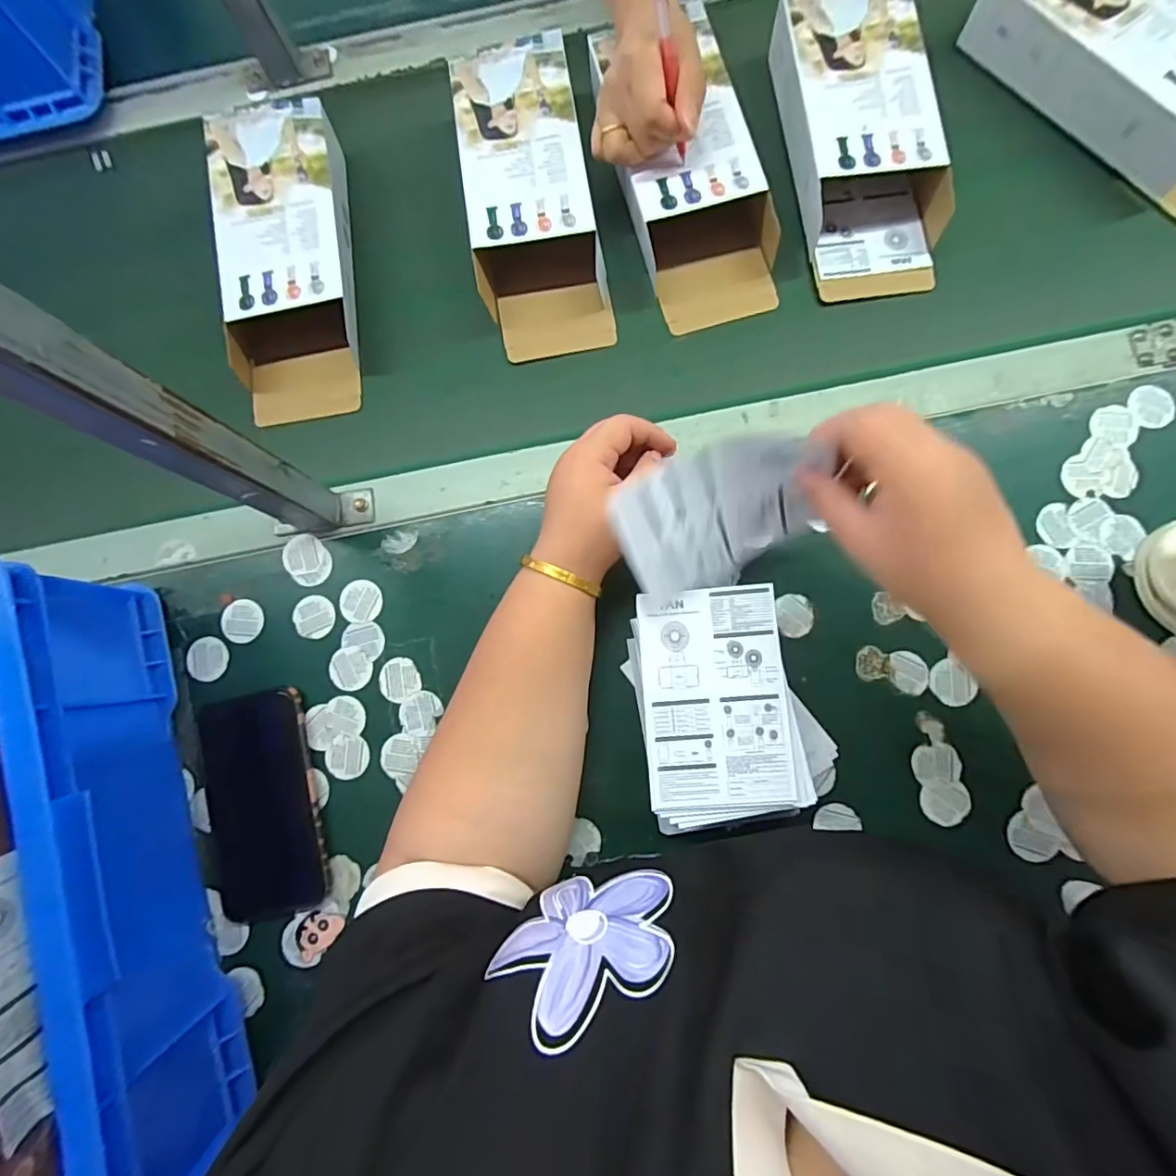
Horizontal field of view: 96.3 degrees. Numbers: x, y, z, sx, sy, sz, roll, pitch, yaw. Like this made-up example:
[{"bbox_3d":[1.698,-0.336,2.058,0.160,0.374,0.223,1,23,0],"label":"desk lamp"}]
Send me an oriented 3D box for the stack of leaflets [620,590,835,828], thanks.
[{"bbox_3d":[0.097,0.077,0.369,0.126,0.047,0.151,-12,84,2],"label":"stack of leaflets"}]

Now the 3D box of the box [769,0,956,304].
[{"bbox_3d":[0.217,-0.364,0.423,0.110,0.052,0.243,-7,84,3],"label":"box"}]

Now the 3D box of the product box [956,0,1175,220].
[{"bbox_3d":[0.430,-0.411,0.412,0.107,0.052,0.245,-39,83,-1],"label":"product box"}]

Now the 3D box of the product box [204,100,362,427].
[{"bbox_3d":[-0.247,-0.270,0.448,0.104,0.067,0.245,-3,84,3],"label":"product box"}]

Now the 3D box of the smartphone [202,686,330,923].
[{"bbox_3d":[-0.244,0.163,0.402,0.078,0.013,0.161,-12,84,2],"label":"smartphone"}]

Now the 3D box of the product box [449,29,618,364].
[{"bbox_3d":[-0.046,-0.319,0.436,0.105,0.055,0.246,-11,84,2],"label":"product box"}]

